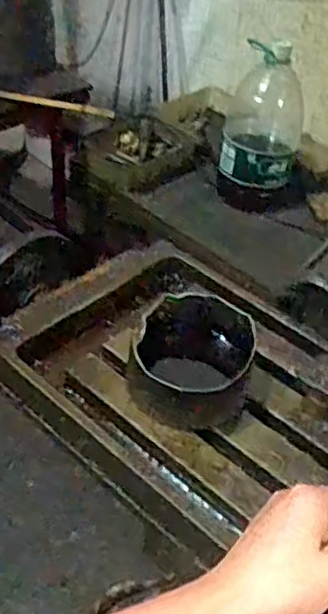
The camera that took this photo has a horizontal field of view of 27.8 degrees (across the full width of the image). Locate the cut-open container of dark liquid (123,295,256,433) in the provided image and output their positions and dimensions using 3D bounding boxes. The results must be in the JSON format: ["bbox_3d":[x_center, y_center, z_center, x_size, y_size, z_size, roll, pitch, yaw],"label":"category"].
[{"bbox_3d":[0.023,0.045,0.571,0.102,0.059,0.103,8,42,2],"label":"cut-open container of dark liquid"}]

